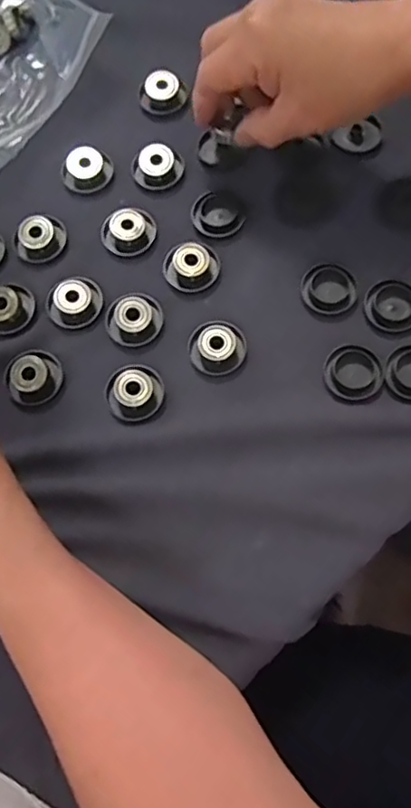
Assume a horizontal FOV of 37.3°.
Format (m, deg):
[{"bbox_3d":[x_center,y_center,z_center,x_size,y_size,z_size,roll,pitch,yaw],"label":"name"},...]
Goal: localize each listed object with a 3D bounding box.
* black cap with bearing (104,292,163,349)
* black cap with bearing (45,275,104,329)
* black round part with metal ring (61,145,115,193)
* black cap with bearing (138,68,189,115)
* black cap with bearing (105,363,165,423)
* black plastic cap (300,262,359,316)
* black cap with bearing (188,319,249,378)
[{"bbox_3d":[-0.042,-0.050,0.361,0.034,0.016,0.029,-30,73,-8],"label":"black cap with bearing"},{"bbox_3d":[-0.079,-0.061,0.366,0.035,0.014,0.027,-23,72,-6],"label":"black cap with bearing"},{"bbox_3d":[-0.077,-0.153,0.392,0.033,0.012,0.029,-17,72,-4],"label":"black round part with metal ring"},{"bbox_3d":[-0.029,-0.210,0.407,0.027,0.012,0.029,-1,71,2],"label":"black cap with bearing"},{"bbox_3d":[-0.040,-0.007,0.347,0.032,0.012,0.032,-1,71,2],"label":"black cap with bearing"},{"bbox_3d":[0.074,-0.069,0.363,0.032,0.008,0.034,-1,71,2],"label":"black plastic cap"},{"bbox_3d":[0.007,-0.033,0.353,0.032,0.014,0.034,-1,71,2],"label":"black cap with bearing"}]

